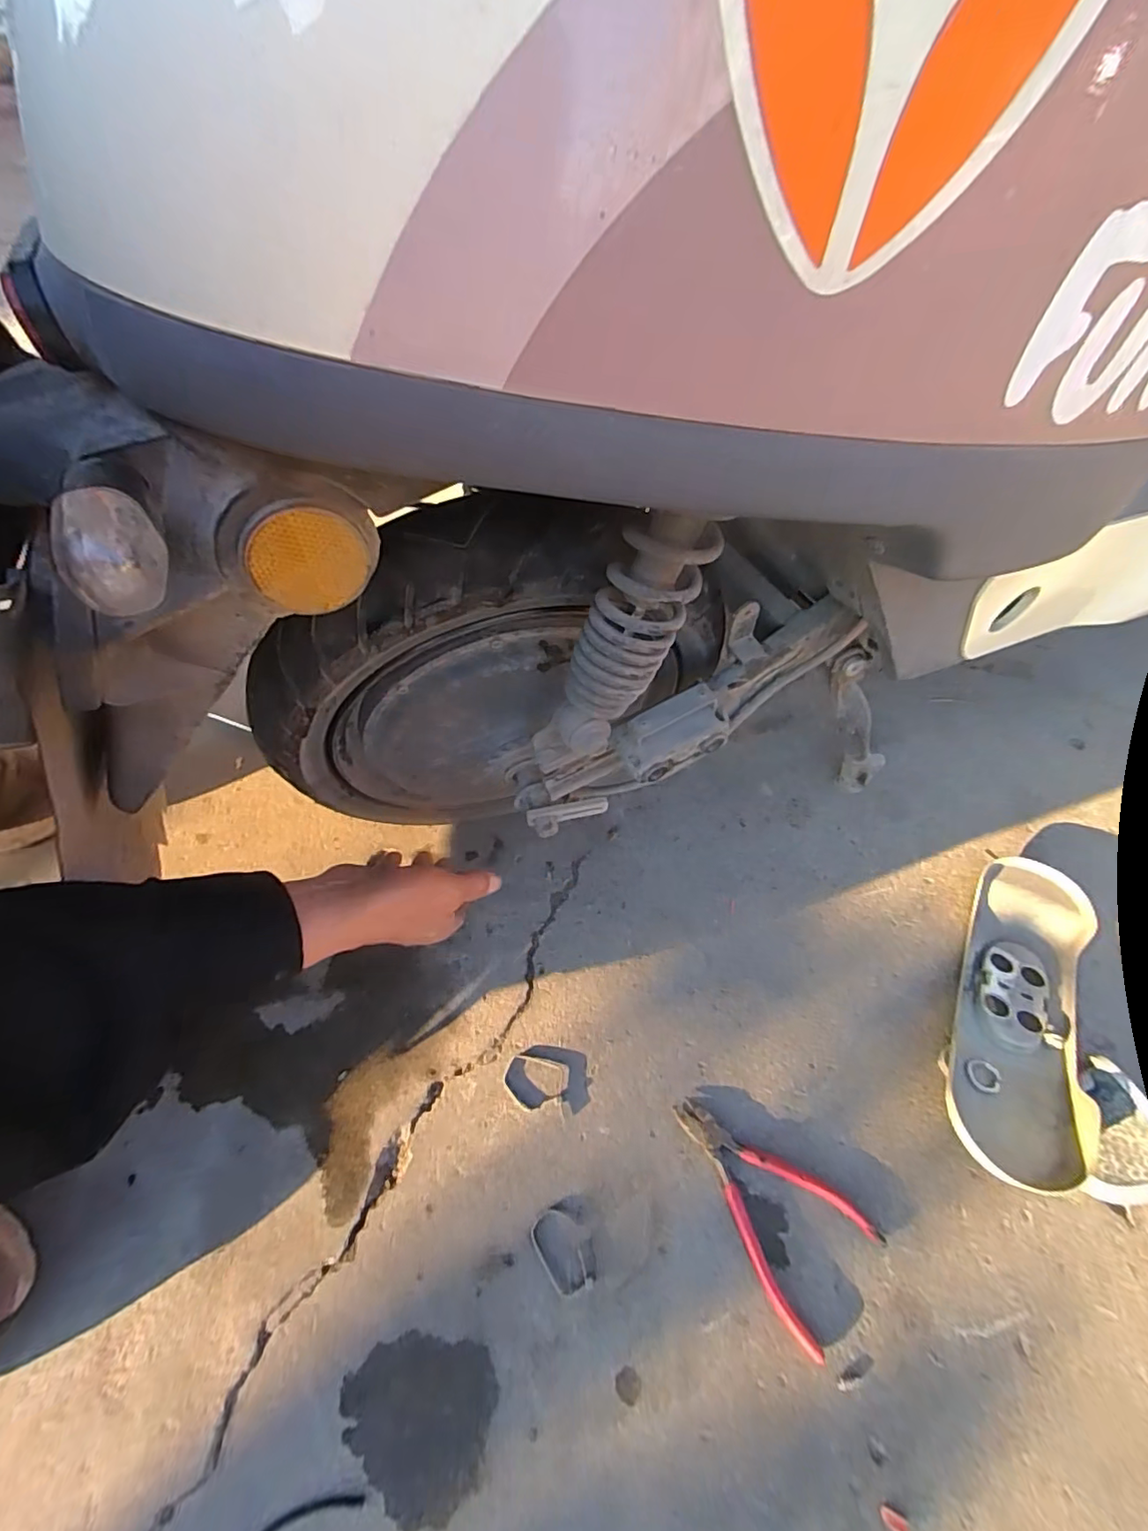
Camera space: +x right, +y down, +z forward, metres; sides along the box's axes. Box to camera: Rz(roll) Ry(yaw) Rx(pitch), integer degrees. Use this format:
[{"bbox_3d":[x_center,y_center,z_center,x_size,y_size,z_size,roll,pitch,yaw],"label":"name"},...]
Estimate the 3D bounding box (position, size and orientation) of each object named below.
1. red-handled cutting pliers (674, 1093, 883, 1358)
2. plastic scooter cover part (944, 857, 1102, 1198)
[{"bbox_3d":[0.134,0.305,0.405,0.086,0.010,0.146,-33,58,-24],"label":"red-handled cutting pliers"},{"bbox_3d":[0.370,0.199,0.466,0.086,0.046,0.284,26,55,20],"label":"plastic scooter cover part"}]

